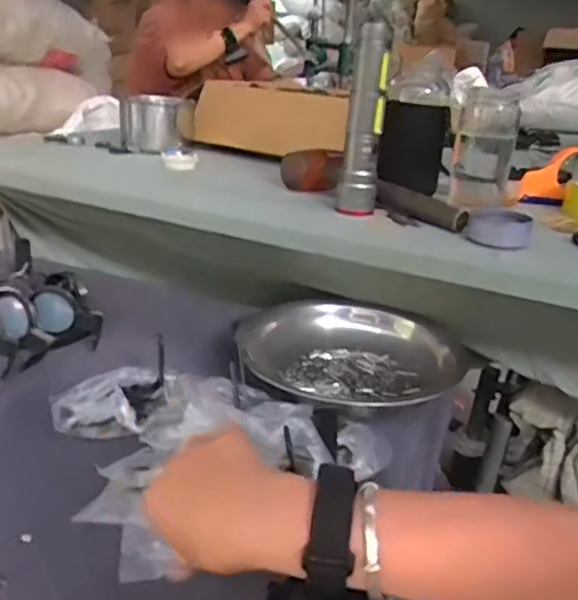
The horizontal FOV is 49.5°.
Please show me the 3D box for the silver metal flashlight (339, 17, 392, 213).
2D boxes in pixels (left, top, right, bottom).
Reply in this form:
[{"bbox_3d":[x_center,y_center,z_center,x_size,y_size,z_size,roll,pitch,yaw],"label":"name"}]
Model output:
[{"bbox_3d":[0.092,-0.211,0.754,0.040,0.216,0.032,4,23,-1],"label":"silver metal flashlight"}]

